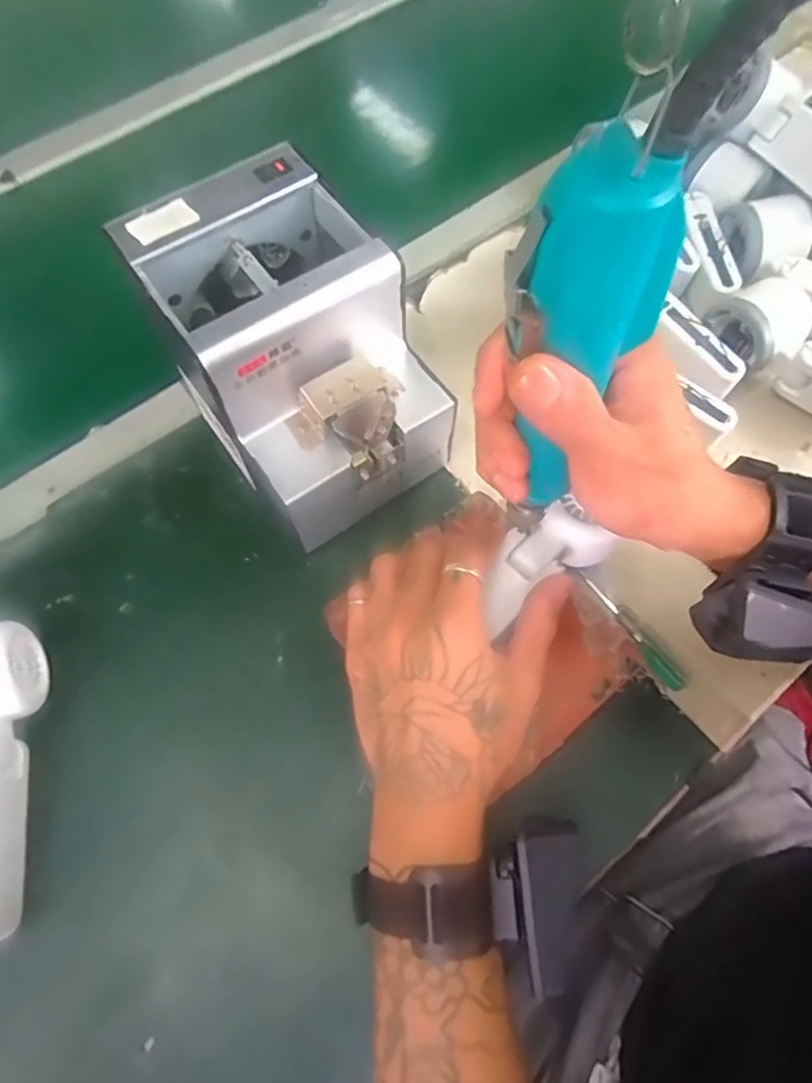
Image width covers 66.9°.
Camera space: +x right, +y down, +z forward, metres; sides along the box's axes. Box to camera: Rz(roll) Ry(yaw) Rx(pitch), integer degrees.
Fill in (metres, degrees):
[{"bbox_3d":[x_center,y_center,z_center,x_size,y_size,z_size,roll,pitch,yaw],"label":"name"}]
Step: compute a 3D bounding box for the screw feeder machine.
[{"bbox_3d":[-0.066,-0.113,0.390,0.123,0.144,0.174,-33,69,-12],"label":"screw feeder machine"}]

